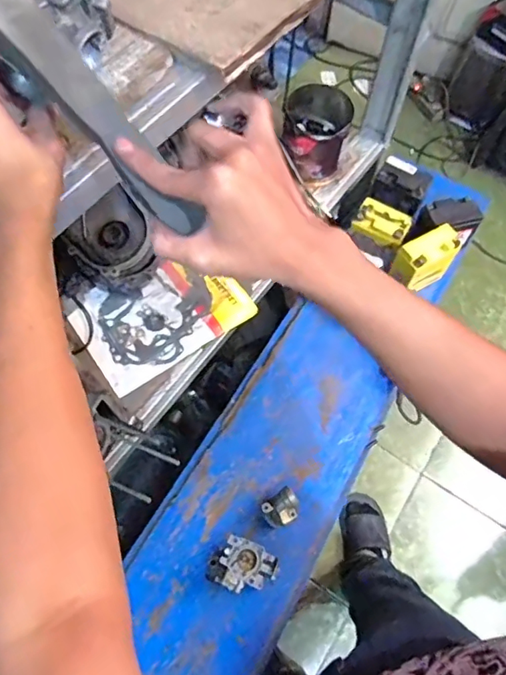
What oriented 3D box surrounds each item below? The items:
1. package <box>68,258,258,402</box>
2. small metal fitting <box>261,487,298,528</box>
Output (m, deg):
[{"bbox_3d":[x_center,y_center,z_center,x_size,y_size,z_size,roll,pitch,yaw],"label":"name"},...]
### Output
[{"bbox_3d":[-0.177,-0.050,1.020,0.312,0.023,0.208,-33,73,-14],"label":"package"},{"bbox_3d":[0.048,0.290,0.872,0.059,0.052,0.051,-32,70,-17],"label":"small metal fitting"}]

